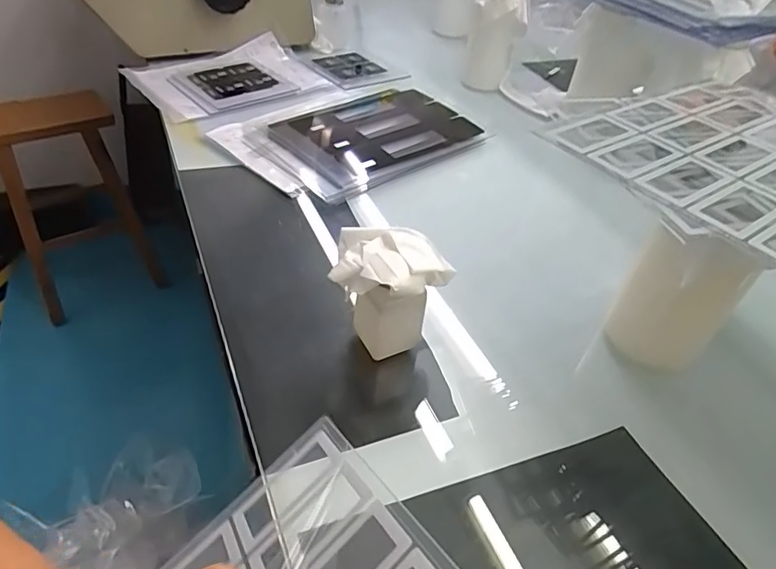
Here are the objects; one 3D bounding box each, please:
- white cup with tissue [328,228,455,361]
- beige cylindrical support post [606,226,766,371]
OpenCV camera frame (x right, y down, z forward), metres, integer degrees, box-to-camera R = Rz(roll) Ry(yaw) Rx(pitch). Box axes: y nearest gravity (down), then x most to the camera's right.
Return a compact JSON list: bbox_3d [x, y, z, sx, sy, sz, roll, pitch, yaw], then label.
[{"bbox_3d":[-0.001,0.014,0.488,0.105,0.117,0.070,6,42,-2],"label":"white cup with tissue"},{"bbox_3d":[0.268,0.020,0.486,0.074,0.174,0.091,-31,55,-35],"label":"beige cylindrical support post"}]

